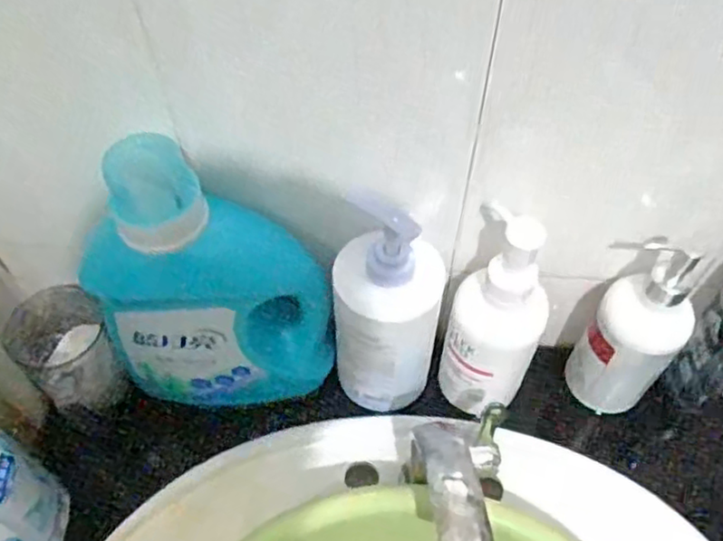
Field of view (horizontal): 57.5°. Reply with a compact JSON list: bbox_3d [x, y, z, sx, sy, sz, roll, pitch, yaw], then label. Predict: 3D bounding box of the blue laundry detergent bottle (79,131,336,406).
[{"bbox_3d":[-0.112,0.021,0.503,0.173,0.256,0.076,4,53,1],"label":"blue laundry detergent bottle"}]

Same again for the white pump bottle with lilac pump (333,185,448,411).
[{"bbox_3d":[0.022,0.030,0.523,0.089,0.200,0.078,0,53,-2],"label":"white pump bottle with lilac pump"}]

